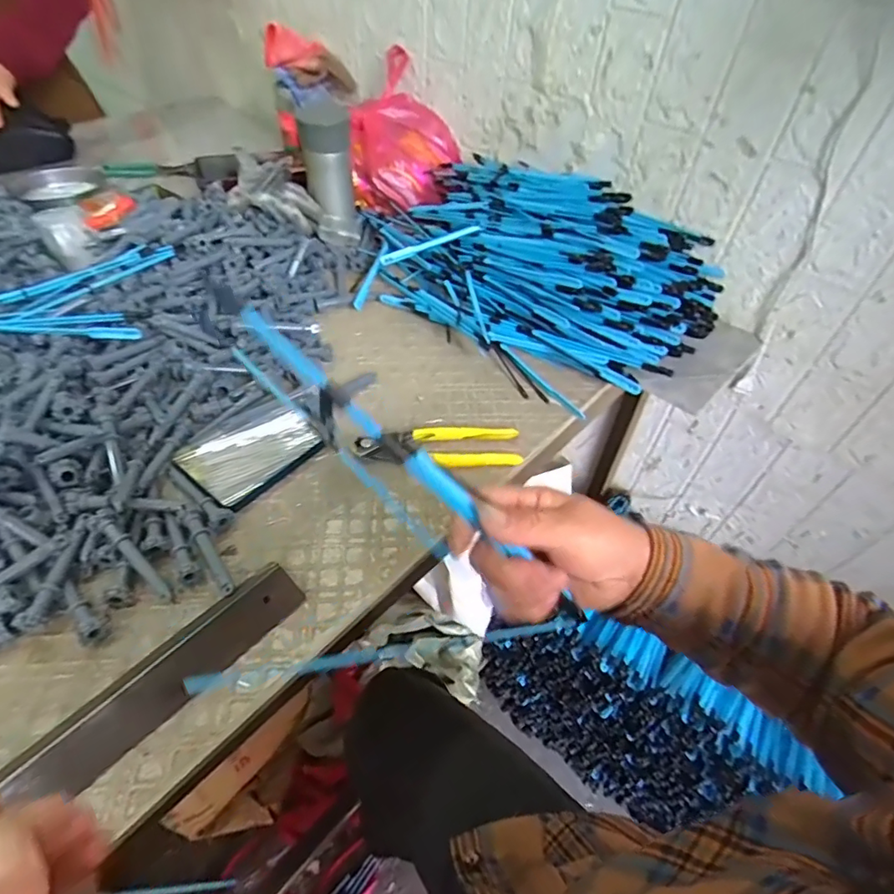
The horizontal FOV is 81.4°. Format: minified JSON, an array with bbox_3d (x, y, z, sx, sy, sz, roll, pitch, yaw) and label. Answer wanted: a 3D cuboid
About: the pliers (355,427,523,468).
[{"bbox_3d":[-0.008,0.003,0.521,0.162,0.016,0.052,-2,48,-7],"label":"pliers"}]

